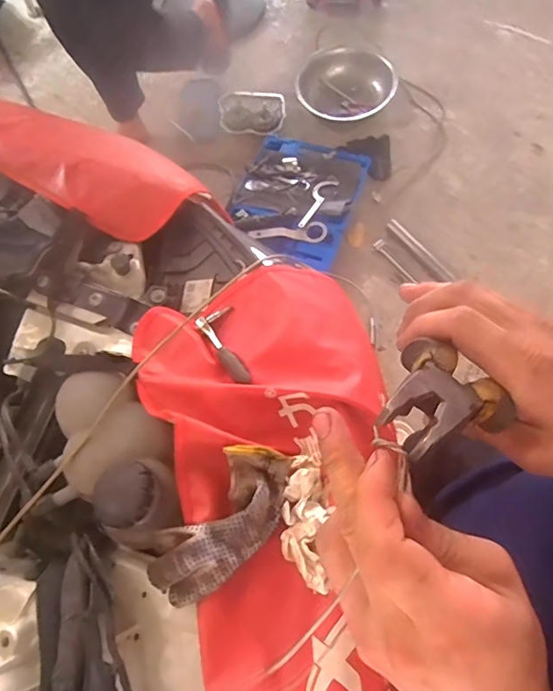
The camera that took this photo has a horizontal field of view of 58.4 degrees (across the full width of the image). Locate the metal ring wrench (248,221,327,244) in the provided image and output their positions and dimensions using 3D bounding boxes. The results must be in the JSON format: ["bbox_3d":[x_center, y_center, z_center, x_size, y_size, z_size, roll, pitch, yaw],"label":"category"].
[{"bbox_3d":[0.038,-0.366,1.616,0.246,0.014,0.064,-2,91,4],"label":"metal ring wrench"}]

